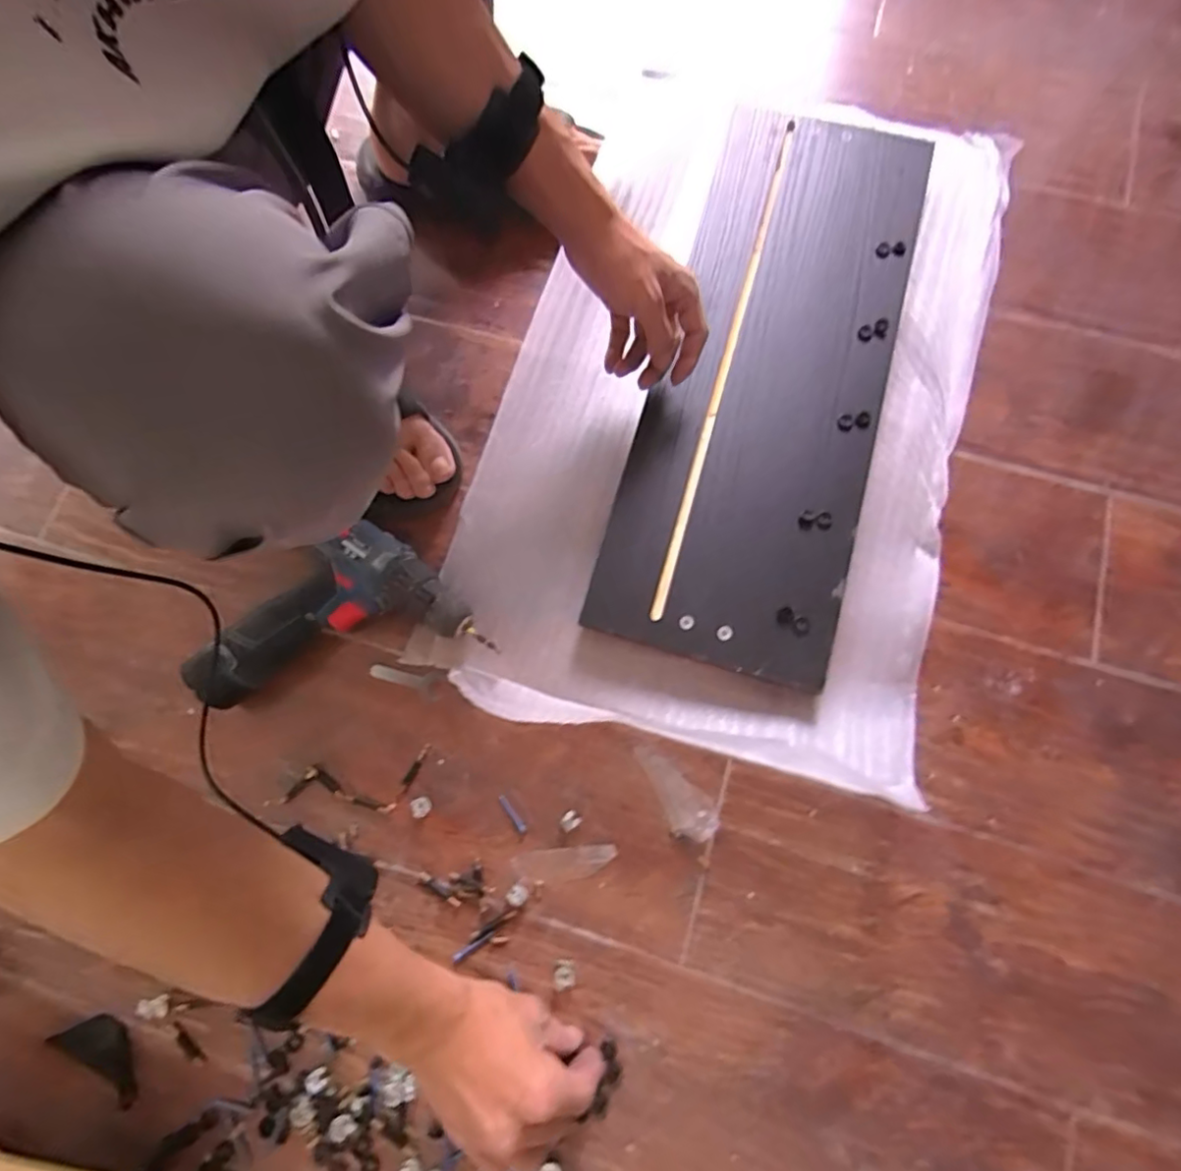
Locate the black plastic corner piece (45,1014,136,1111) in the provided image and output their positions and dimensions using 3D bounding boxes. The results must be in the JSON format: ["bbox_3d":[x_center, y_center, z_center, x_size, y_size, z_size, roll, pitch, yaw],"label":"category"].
[{"bbox_3d":[-0.371,0.356,0.454,0.082,0.009,0.035,26,77,8],"label":"black plastic corner piece"}]

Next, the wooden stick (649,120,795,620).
[{"bbox_3d":[0.130,-0.219,0.555,0.012,0.016,0.523,16,76,6],"label":"wooden stick"}]

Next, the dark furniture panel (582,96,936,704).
[{"bbox_3d":[0.166,-0.200,0.551,0.200,0.011,0.555,15,78,5],"label":"dark furniture panel"}]

